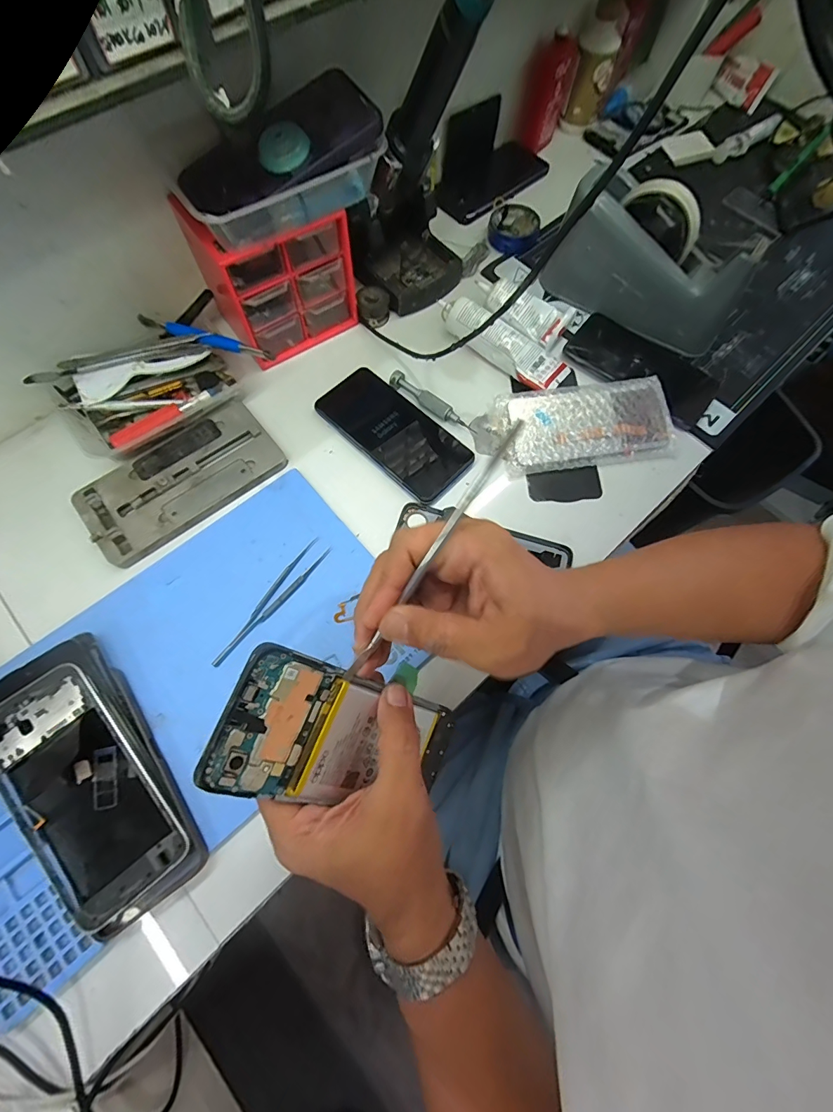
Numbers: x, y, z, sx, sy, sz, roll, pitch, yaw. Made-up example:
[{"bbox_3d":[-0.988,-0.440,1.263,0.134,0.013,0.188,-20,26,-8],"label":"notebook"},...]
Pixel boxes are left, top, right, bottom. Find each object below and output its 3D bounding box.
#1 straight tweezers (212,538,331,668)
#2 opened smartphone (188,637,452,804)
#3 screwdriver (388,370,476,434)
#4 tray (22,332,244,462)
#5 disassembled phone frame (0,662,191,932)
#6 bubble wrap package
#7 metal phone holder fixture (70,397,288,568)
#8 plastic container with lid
[{"bbox_3d":[-0.124,0.039,0.365,0.020,0.008,0.131,36,73,10],"label":"straight tweezers"},{"bbox_3d":[-0.038,0.107,0.247,0.156,0.005,0.069,34,71,-36],"label":"opened smartphone"},{"bbox_3d":[0.016,-0.158,0.439,0.101,0.012,0.015,35,73,9],"label":"screwdriver"},{"bbox_3d":[-0.260,-0.161,0.412,0.150,0.042,0.095,-34,76,-13],"label":"tray"},{"bbox_3d":[-0.236,0.163,0.297,0.078,0.009,0.165,-38,82,-14],"label":"disassembled phone frame"},{"bbox_3d":[0.160,-0.131,0.430,0.195,0.022,0.087,-8,72,-5],"label":"bubble wrap package"},{"bbox_3d":[-0.221,-0.073,0.401,0.177,0.011,0.094,-39,77,-14],"label":"metal phone holder fixture"},{"bbox_3d":[-0.114,-0.329,0.355,0.166,0.048,0.112,-29,75,-11],"label":"plastic container with lid"}]

